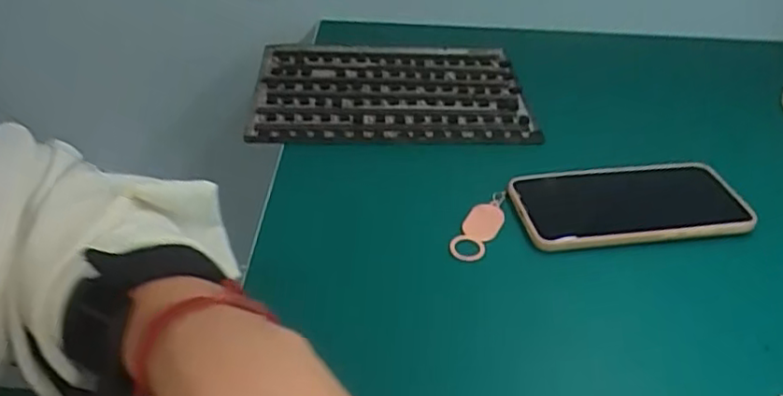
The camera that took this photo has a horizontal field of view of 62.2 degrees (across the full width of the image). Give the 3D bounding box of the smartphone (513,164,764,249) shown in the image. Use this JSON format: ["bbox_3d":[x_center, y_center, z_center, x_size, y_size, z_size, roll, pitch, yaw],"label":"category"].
[{"bbox_3d":[0.170,0.003,0.465,0.158,0.009,0.076,-3,37,-6],"label":"smartphone"}]

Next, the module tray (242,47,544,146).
[{"bbox_3d":[-0.001,-0.099,0.592,0.240,0.020,0.169,-2,37,-4],"label":"module tray"}]

